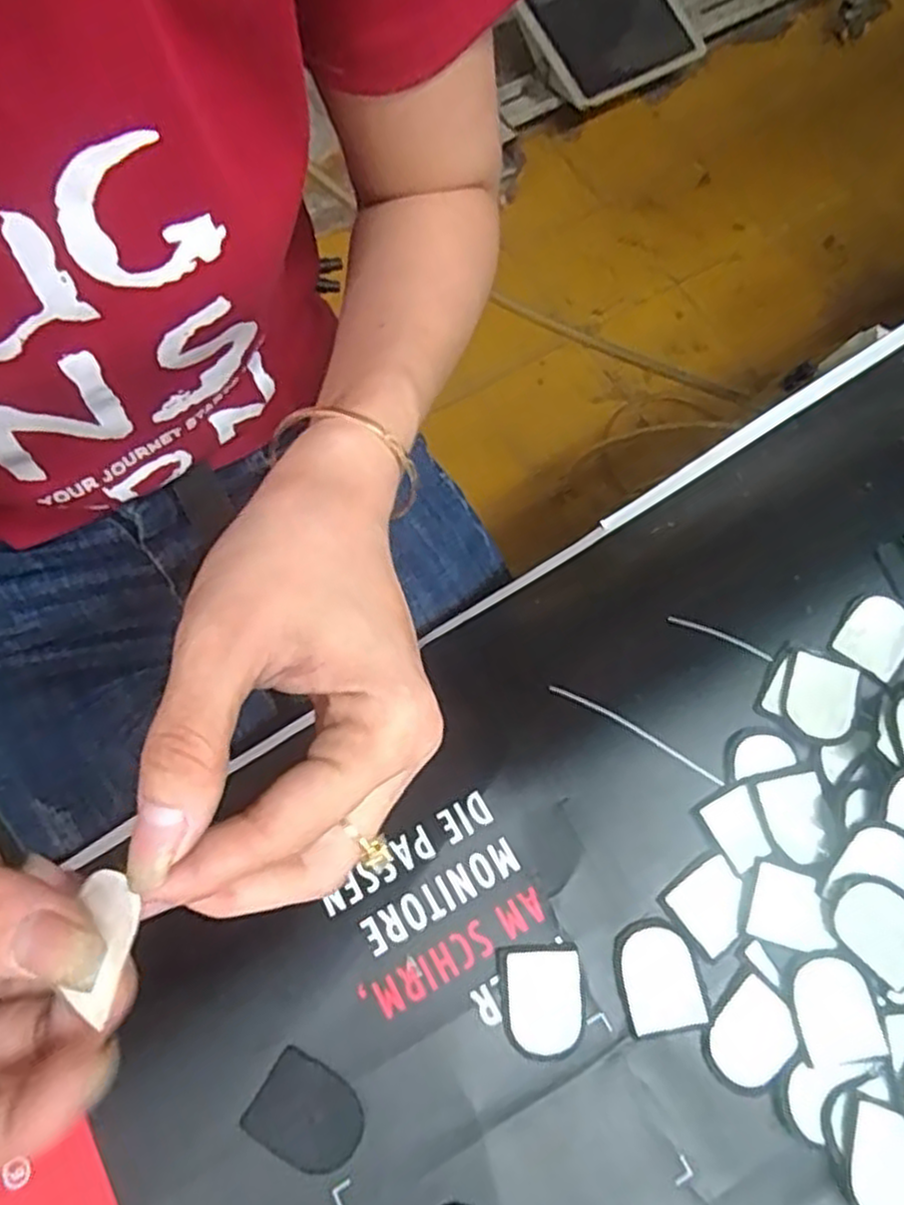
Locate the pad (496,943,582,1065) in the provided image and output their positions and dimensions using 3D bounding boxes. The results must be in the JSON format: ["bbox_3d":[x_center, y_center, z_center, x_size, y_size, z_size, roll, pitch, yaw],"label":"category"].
[{"bbox_3d":[0.029,0.133,0.256,0.026,0.004,0.034,-3,71,0],"label":"pad"}]

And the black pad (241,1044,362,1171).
[{"bbox_3d":[-0.046,0.163,0.244,0.035,0.004,0.027,32,74,11],"label":"black pad"}]

